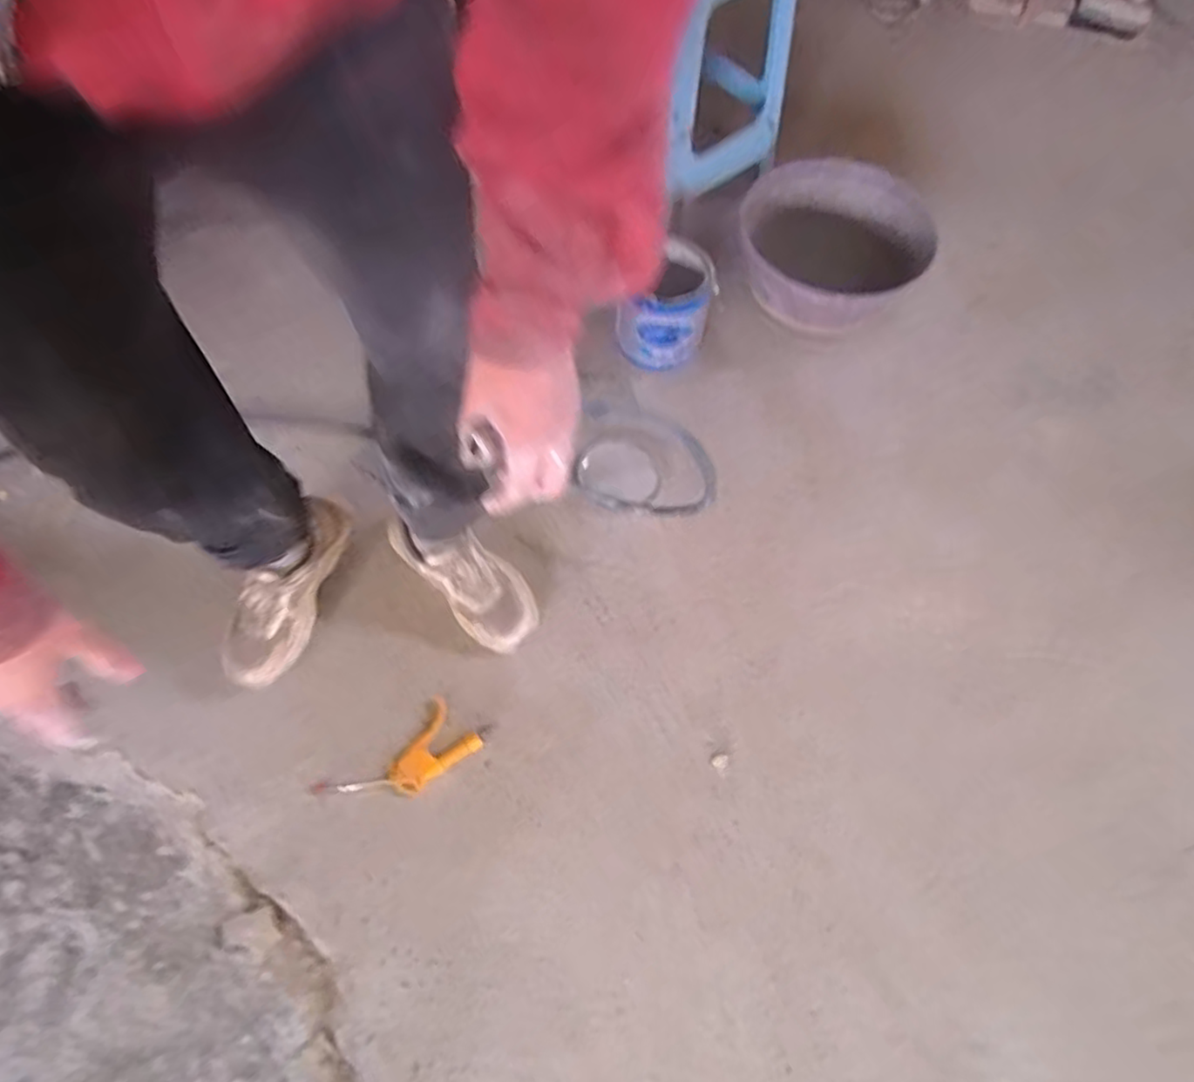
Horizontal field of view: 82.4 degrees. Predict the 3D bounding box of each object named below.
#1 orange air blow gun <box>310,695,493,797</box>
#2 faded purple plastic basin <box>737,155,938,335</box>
[{"bbox_3d":[-0.260,0.298,0.920,0.223,0.025,0.092,-35,70,-17],"label":"orange air blow gun"},{"bbox_3d":[0.404,-0.542,1.235,0.357,0.134,0.316,29,66,13],"label":"faded purple plastic basin"}]

